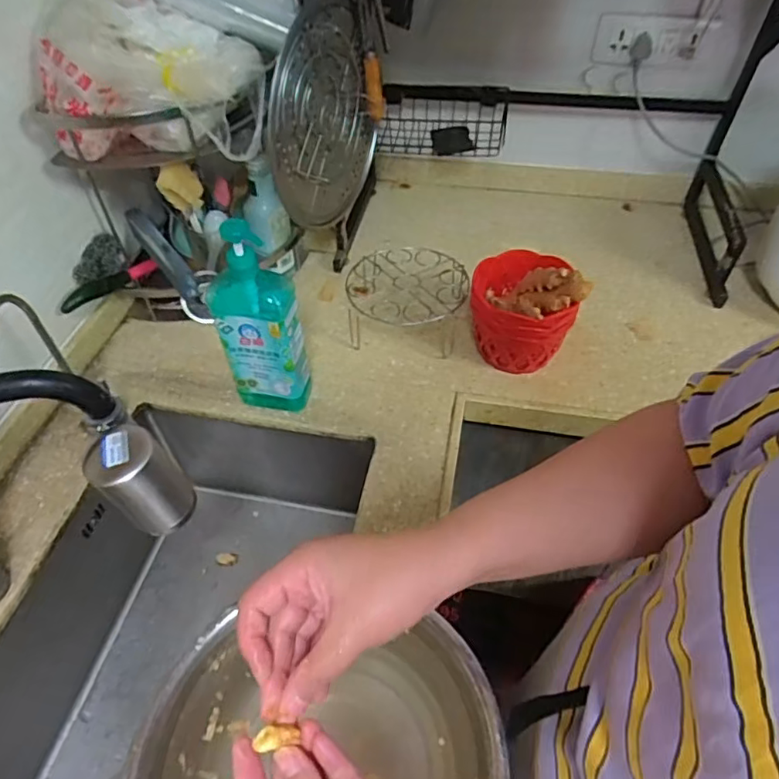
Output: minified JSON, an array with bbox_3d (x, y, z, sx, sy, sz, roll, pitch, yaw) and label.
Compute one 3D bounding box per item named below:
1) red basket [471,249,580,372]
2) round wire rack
[{"bbox_3d":[0.184,-0.105,0.821,0.131,0.138,0.129,4,49,5],"label":"red basket"},{"bbox_3d":[0.027,-0.137,0.884,0.181,0.096,0.161,3,49,4],"label":"round wire rack"}]

